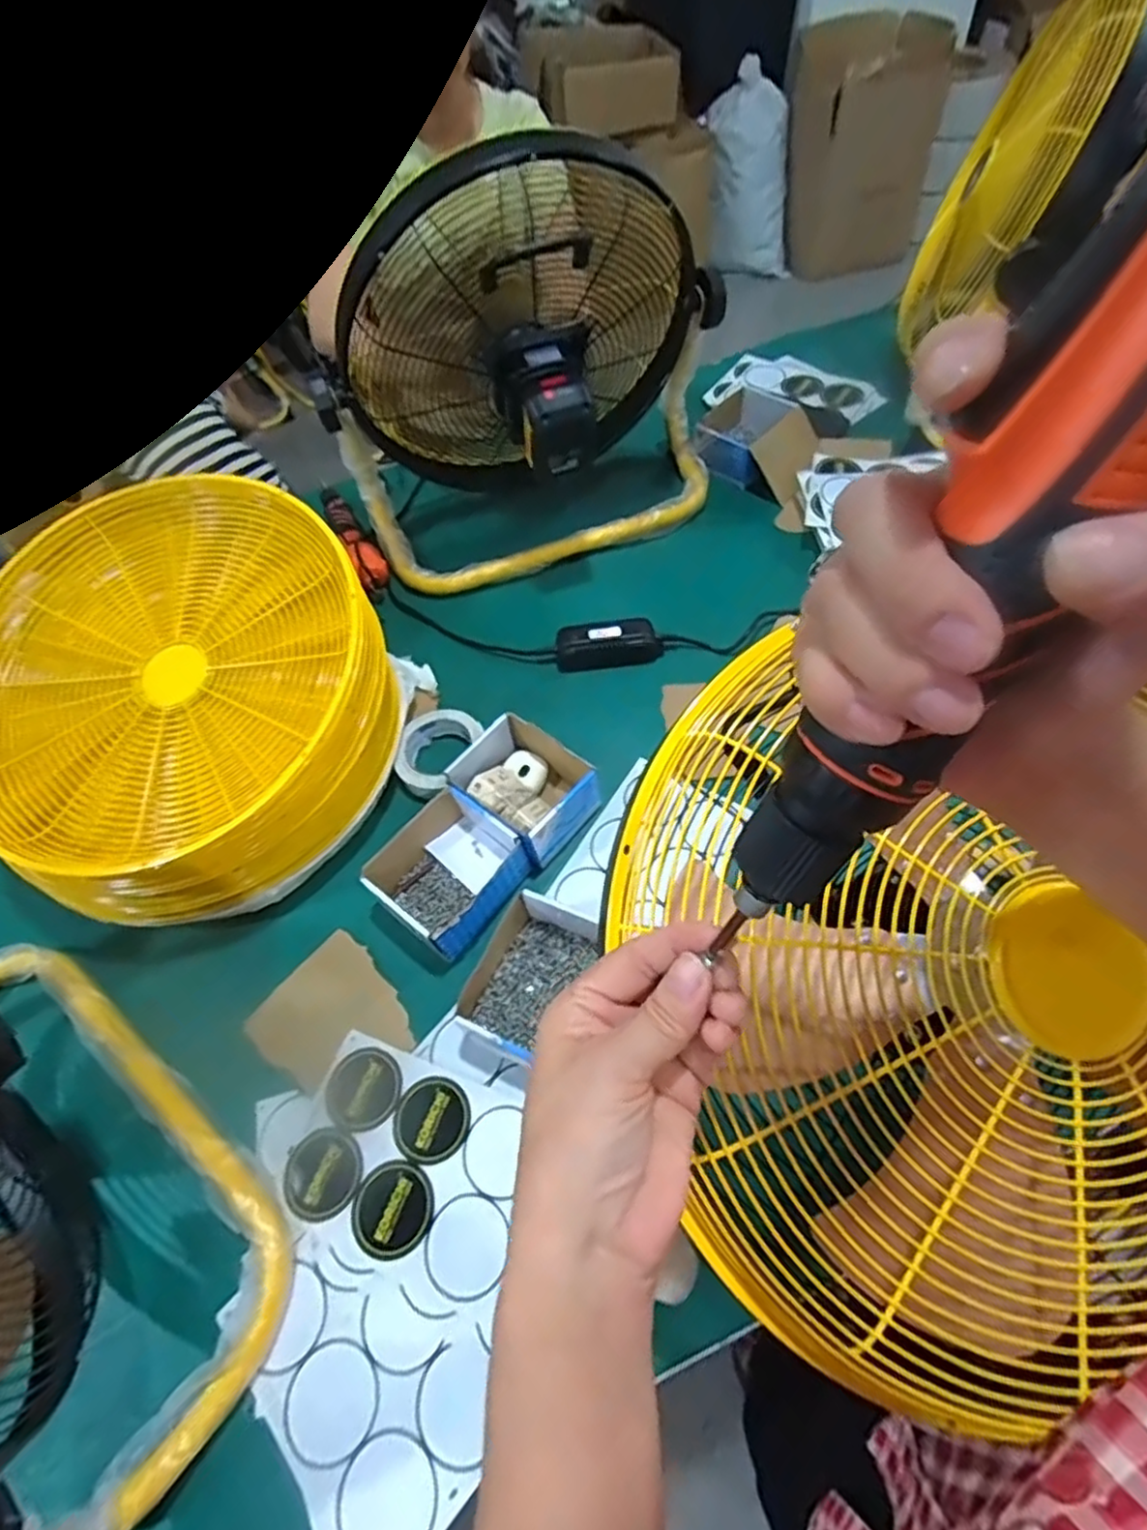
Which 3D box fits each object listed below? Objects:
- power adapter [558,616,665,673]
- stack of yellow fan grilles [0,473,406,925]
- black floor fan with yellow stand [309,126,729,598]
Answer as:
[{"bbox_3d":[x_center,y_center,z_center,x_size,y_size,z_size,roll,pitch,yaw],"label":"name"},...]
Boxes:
[{"bbox_3d":[0.045,-0.156,0.868,0.134,0.034,0.057,-6,56,1],"label":"power adapter"},{"bbox_3d":[-0.415,-0.081,0.717,0.412,0.176,0.426,37,66,25],"label":"stack of yellow fan grilles"},{"bbox_3d":[-0.057,-0.485,0.831,0.499,0.437,0.249,-10,56,-2],"label":"black floor fan with yellow stand"}]

